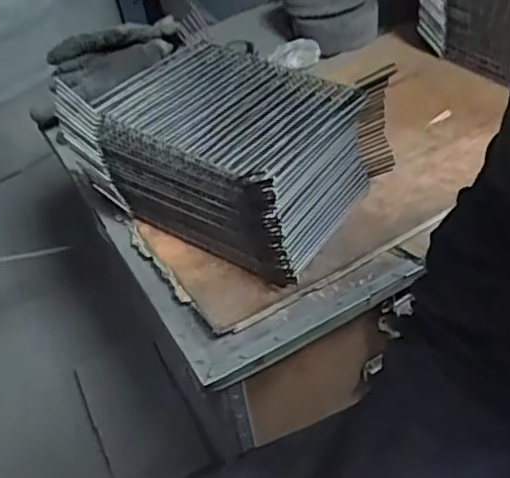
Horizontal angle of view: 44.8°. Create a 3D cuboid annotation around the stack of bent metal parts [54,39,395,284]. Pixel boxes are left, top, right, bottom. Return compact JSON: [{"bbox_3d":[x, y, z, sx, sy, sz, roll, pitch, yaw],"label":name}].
[{"bbox_3d":[-0.025,-0.101,0.701,0.271,0.143,0.215,21,51,26],"label":"stack of bent metal parts"}]

